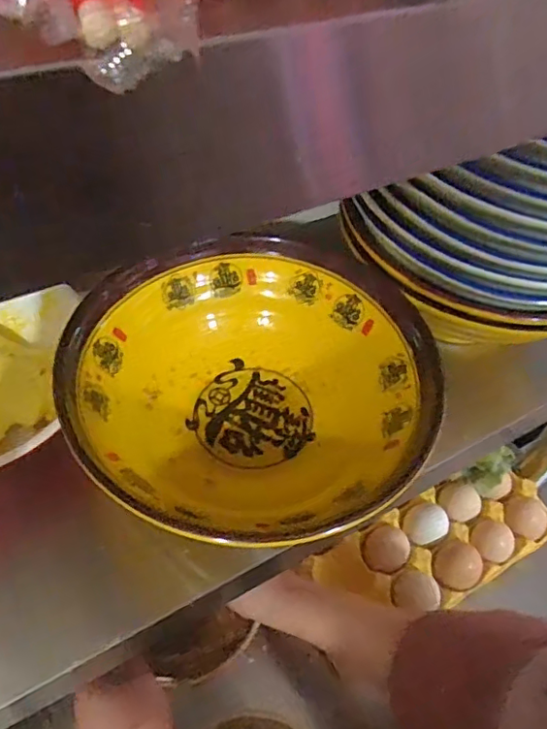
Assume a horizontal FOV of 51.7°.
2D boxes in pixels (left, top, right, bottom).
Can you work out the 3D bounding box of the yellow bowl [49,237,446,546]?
[{"bbox_3d":[-0.012,0.010,0.317,0.187,0.062,0.181,3,51,-4],"label":"yellow bowl"}]

